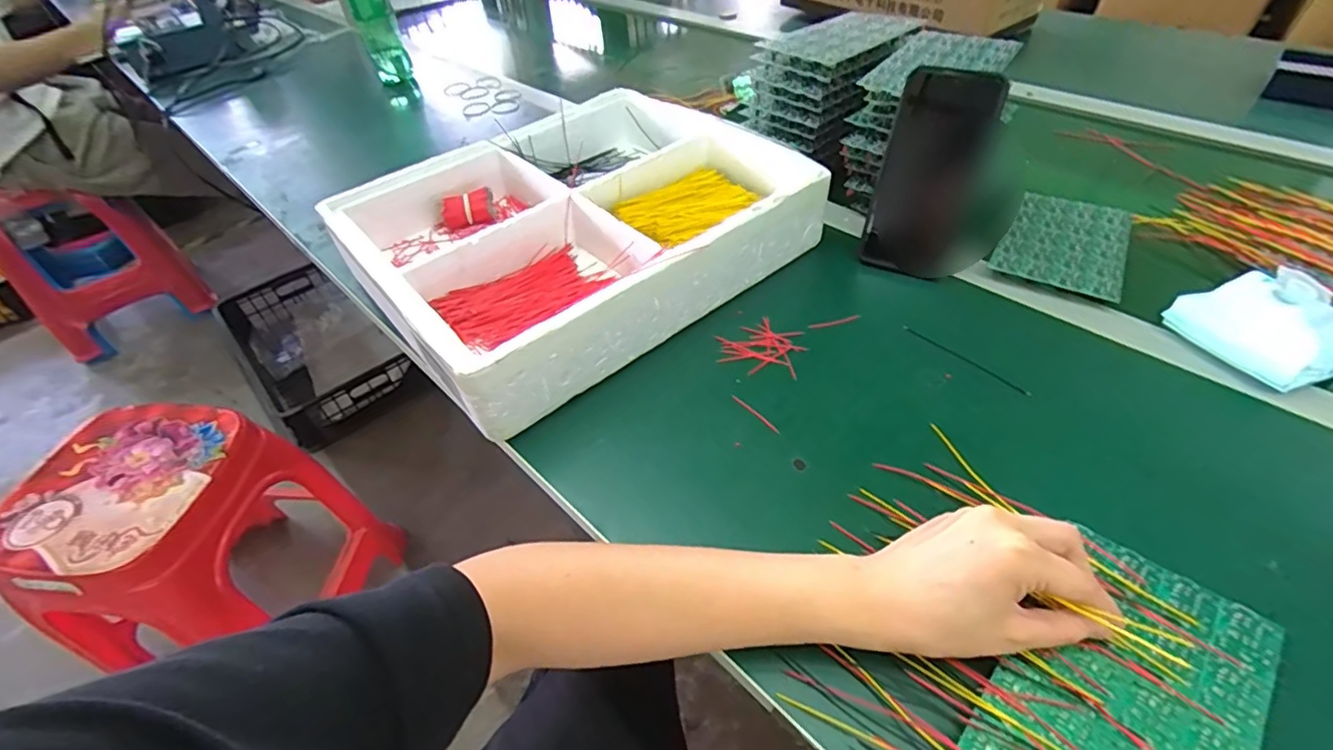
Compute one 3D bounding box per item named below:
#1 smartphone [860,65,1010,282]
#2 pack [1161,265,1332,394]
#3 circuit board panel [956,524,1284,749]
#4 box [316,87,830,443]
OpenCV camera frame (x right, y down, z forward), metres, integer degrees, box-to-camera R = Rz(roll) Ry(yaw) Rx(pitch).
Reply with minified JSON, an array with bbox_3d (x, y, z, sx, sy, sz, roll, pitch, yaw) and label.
[{"bbox_3d":[0.234,-0.173,0.521,0.084,0.171,0.013,12,33,6],"label":"smartphone"},{"bbox_3d":[0.458,-0.040,0.447,0.096,0.038,0.105,-24,48,-18],"label":"pack"},{"bbox_3d":[0.223,0.158,0.286,0.100,0.005,0.171,32,56,28],"label":"circuit board panel"},{"bbox_3d":[-0.092,-0.152,0.576,0.368,0.084,0.330,-32,51,-24],"label":"box"}]

